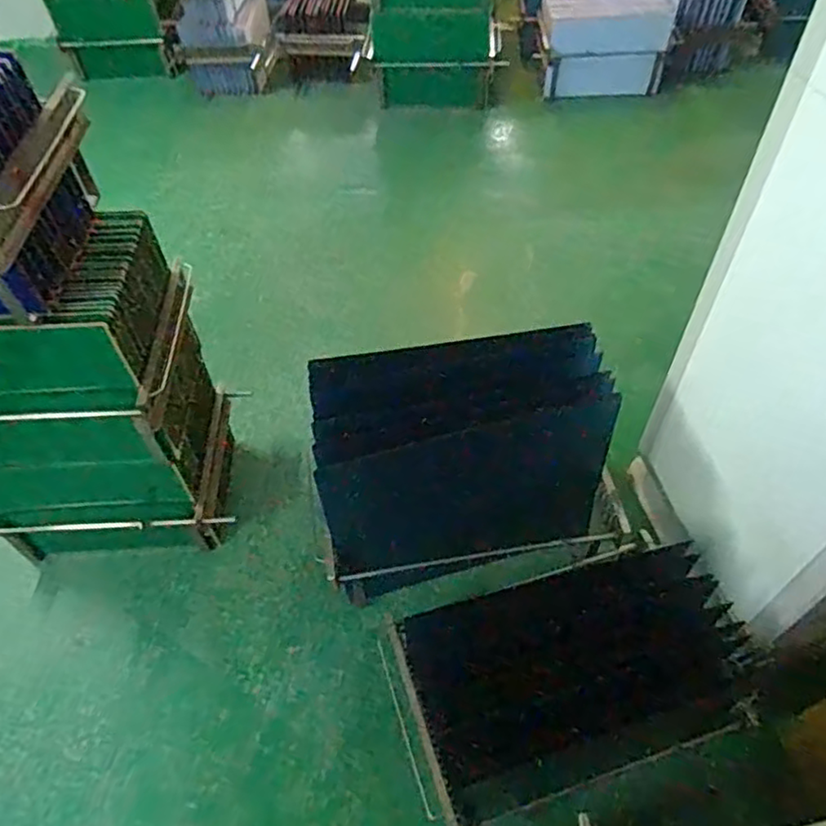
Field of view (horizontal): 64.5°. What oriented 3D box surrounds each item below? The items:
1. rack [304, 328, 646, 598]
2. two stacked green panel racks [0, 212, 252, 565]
[{"bbox_3d":[0.124,0.135,1.559,0.705,0.475,0.397,-5,53,-3],"label":"rack"},{"bbox_3d":[-0.770,0.014,1.511,0.606,0.839,0.376,-6,53,-3],"label":"two stacked green panel racks"}]

